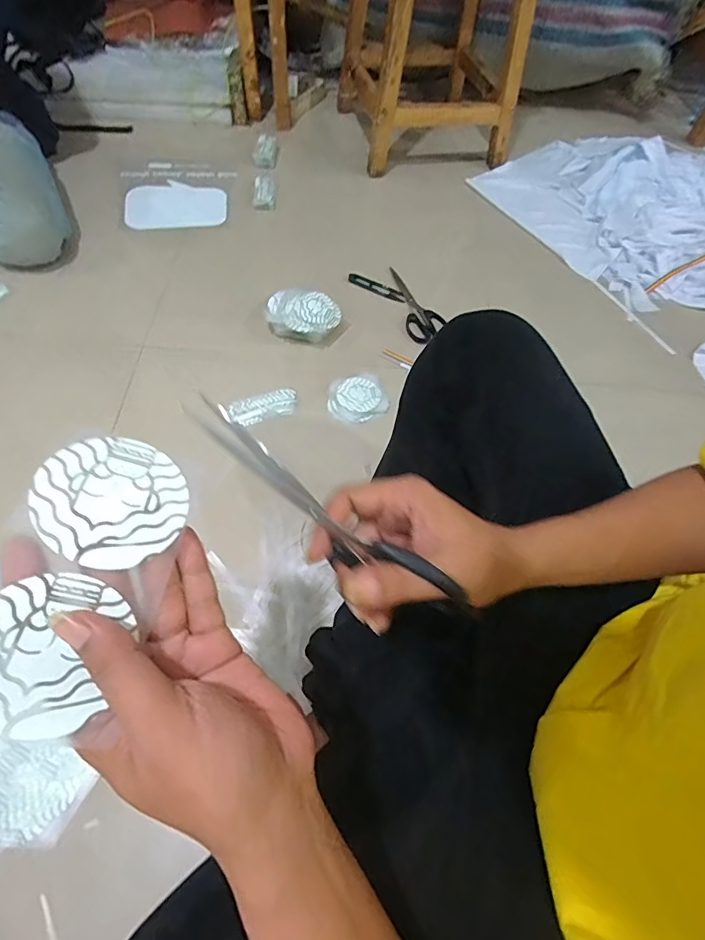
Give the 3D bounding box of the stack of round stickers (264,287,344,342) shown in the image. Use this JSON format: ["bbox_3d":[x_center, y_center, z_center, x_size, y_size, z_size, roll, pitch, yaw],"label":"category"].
[{"bbox_3d":[-0.084,-0.264,0.828,0.128,0.049,0.091,5,60,-1],"label":"stack of round stickers"}]

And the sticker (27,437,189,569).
[{"bbox_3d":[-0.118,0.014,0.236,0.066,0.005,0.065,11,63,-23],"label":"sticker"}]

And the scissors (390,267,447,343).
[{"bbox_3d":[0.110,-0.315,0.893,0.077,0.013,0.199,-19,63,-15],"label":"scissors"}]

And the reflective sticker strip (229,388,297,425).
[{"bbox_3d":[-0.138,-0.101,0.754,0.106,0.009,0.048,-19,73,-14],"label":"reflective sticker strip"}]

